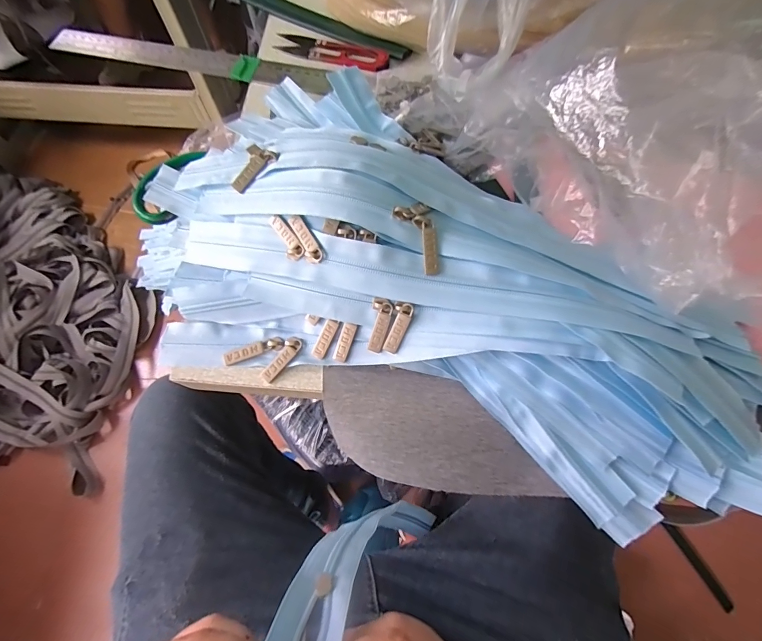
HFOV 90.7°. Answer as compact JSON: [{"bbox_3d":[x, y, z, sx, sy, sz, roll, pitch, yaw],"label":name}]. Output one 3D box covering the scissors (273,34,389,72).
[{"bbox_3d":[-0.048,-0.274,0.382,0.116,0.010,0.029,19,72,7],"label":"scissors"}]

